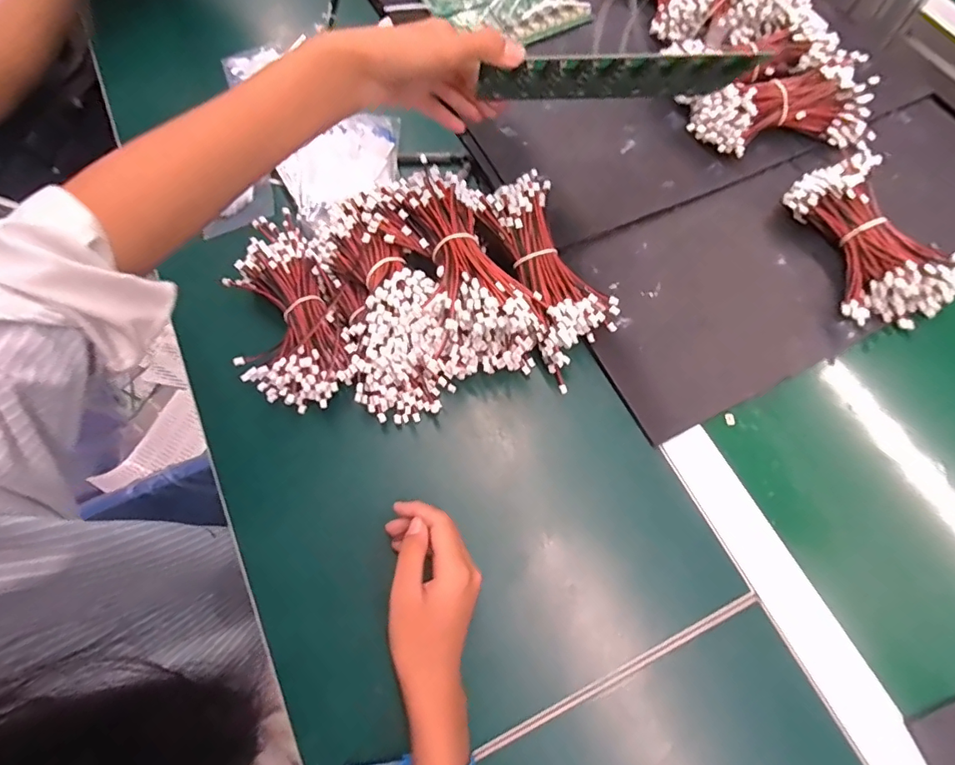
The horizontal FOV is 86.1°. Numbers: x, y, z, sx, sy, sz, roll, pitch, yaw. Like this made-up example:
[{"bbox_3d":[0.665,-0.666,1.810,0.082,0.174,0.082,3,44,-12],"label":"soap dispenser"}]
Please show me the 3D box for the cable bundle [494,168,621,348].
[{"bbox_3d":[0.064,-0.108,0.461,0.066,0.067,0.157,-22,68,-8],"label":"cable bundle"}]

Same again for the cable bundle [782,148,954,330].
[{"bbox_3d":[0.358,-0.130,0.467,0.086,0.052,0.167,-17,68,-6],"label":"cable bundle"}]

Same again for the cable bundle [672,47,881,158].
[{"bbox_3d":[0.312,-0.280,0.529,0.172,0.058,0.080,-7,67,-2],"label":"cable bundle"}]

